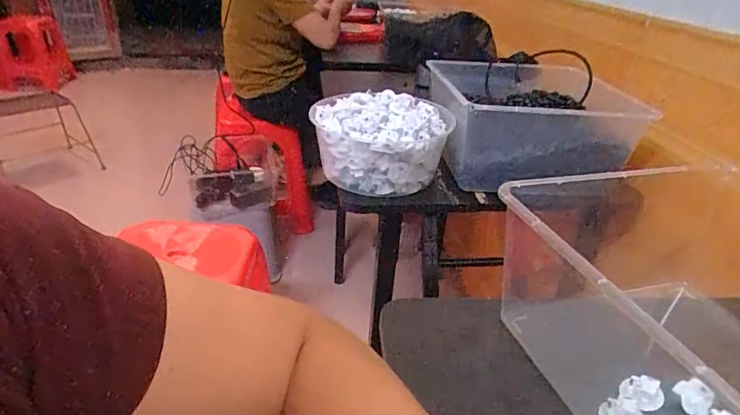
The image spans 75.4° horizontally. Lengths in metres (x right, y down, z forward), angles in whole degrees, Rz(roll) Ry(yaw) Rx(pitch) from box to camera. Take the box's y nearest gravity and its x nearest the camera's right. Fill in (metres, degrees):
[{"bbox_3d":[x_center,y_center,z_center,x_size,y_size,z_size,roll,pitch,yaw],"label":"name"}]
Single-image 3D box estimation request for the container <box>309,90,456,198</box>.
[{"bbox_3d":[0.006,-0.110,0.774,0.190,0.119,0.192,-4,30,-12],"label":"container"}]

